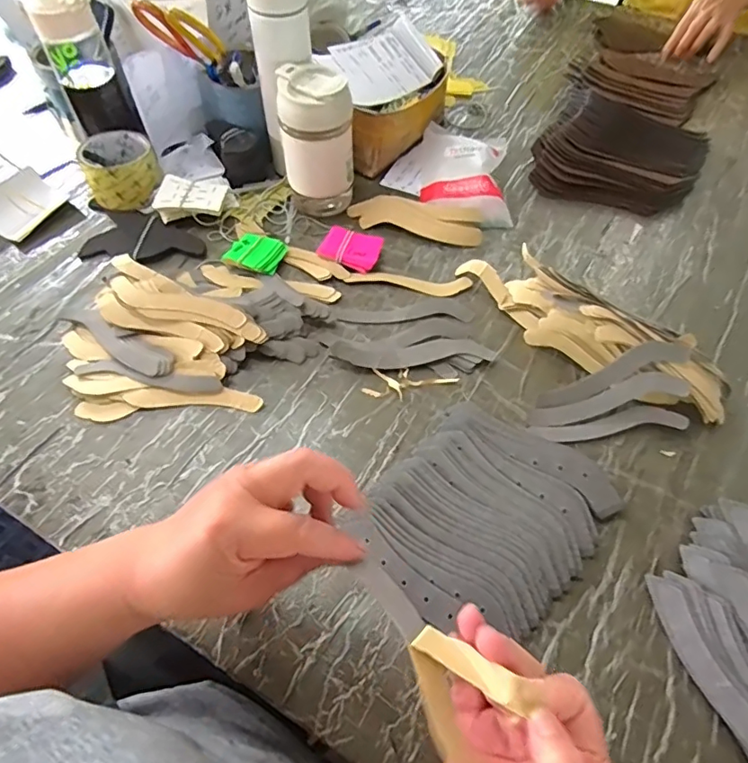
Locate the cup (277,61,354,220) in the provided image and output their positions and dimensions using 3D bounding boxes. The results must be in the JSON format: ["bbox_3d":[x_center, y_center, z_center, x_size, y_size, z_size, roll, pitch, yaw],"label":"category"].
[{"bbox_3d":[-0.066,-0.282,0.629,0.079,0.158,0.064,-8,57,-5],"label":"cup"}]

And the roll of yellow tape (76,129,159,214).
[{"bbox_3d":[-0.326,-0.274,0.677,0.088,0.069,0.092,-22,59,-14],"label":"roll of yellow tape"}]

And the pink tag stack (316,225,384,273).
[{"bbox_3d":[-0.028,-0.158,0.627,0.070,0.026,0.043,16,58,11],"label":"pink tag stack"}]

